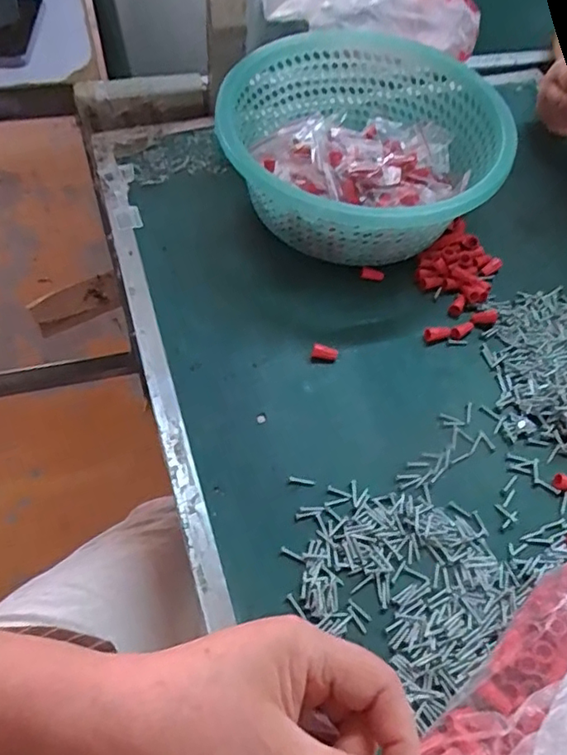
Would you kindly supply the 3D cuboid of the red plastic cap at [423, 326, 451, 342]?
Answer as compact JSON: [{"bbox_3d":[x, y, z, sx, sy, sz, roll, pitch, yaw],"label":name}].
[{"bbox_3d":[0.142,-0.040,0.531,0.024,0.013,0.012,-9,59,-10],"label":"red plastic cap"}]

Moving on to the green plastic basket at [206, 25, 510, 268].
[{"bbox_3d":[0.087,-0.234,0.593,0.265,0.108,0.281,2,58,-4],"label":"green plastic basket"}]

